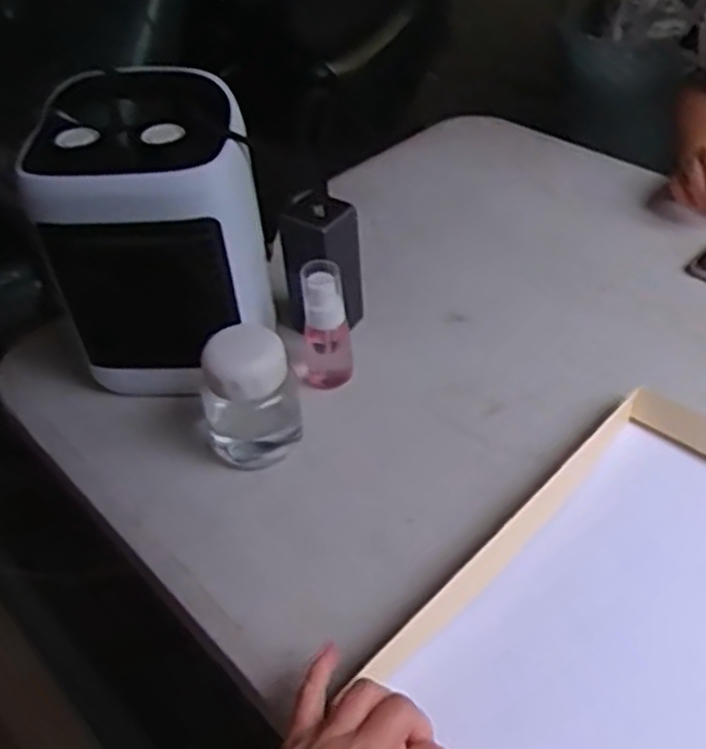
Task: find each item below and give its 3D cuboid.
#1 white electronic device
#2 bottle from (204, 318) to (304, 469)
[{"bbox_3d":[-0.153,-0.103,0.641,0.164,0.249,0.120,-4,41,3],"label":"white electronic device"},{"bbox_3d":[-0.083,0.016,0.610,0.077,0.105,0.069,-14,41,-8],"label":"bottle"}]

